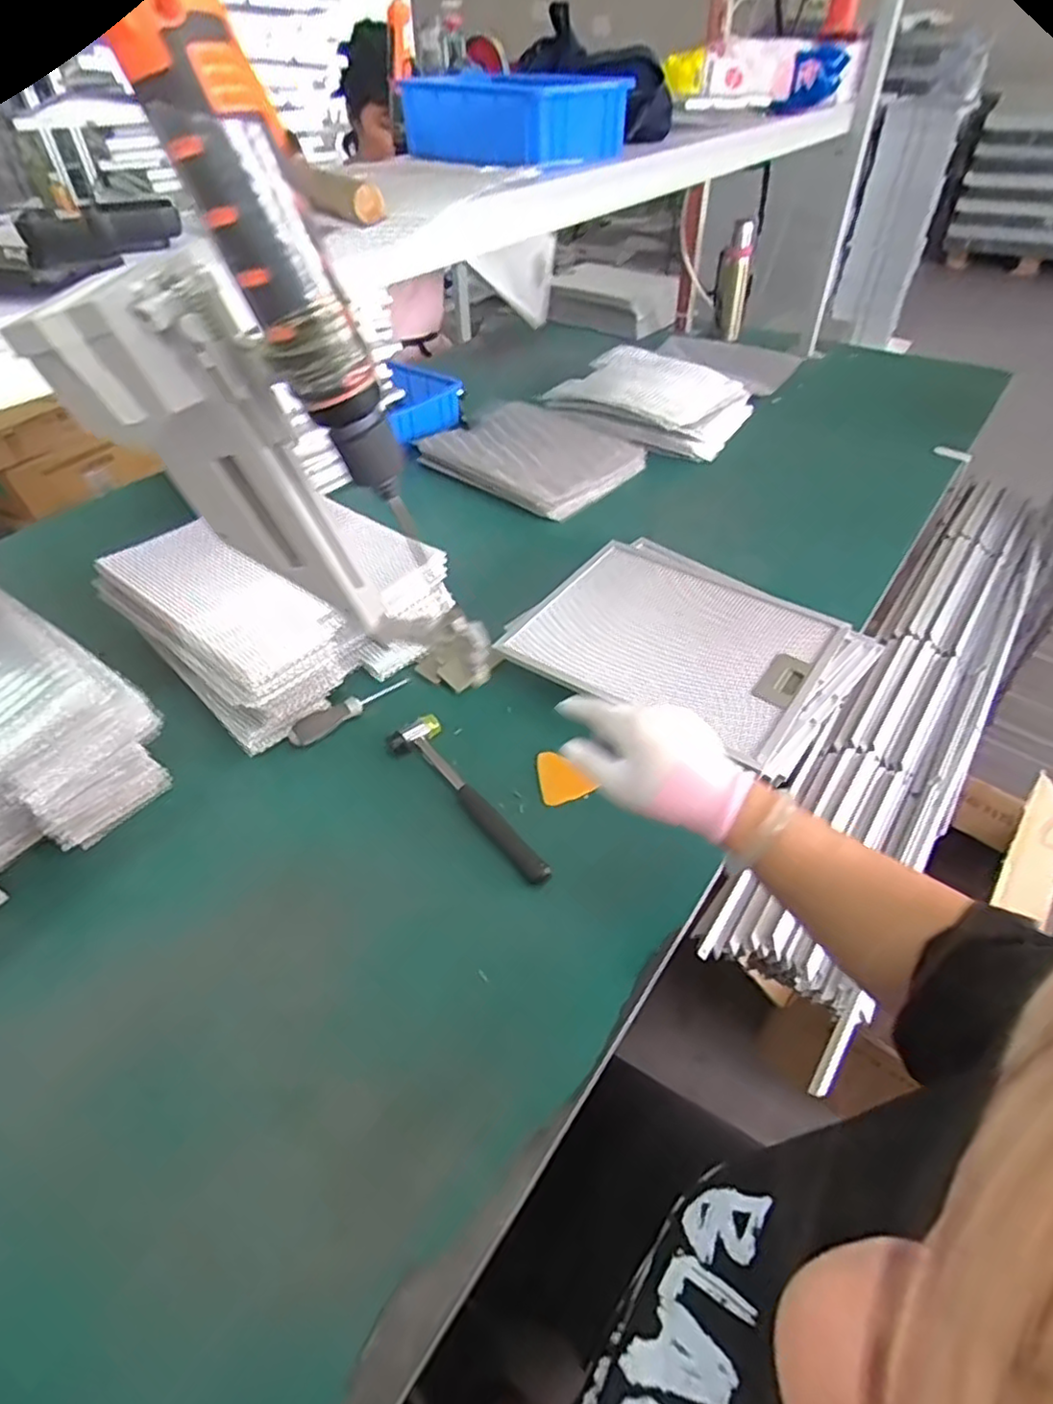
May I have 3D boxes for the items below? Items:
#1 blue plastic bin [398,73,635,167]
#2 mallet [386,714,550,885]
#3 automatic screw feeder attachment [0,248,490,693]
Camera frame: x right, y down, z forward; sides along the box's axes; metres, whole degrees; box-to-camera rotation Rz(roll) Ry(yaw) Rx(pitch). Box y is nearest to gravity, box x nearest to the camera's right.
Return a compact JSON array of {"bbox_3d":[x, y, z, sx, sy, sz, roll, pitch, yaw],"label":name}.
[{"bbox_3d":[-0.014,-0.716,0.824,0.247,0.072,0.156,32,54,29],"label":"blue plastic bin"},{"bbox_3d":[-0.060,0.099,0.707,0.057,0.028,0.238,-30,51,-25],"label":"mallet"},{"bbox_3d":[-0.111,-0.084,0.329,0.094,0.242,0.038,-25,42,19],"label":"automatic screw feeder attachment"}]

